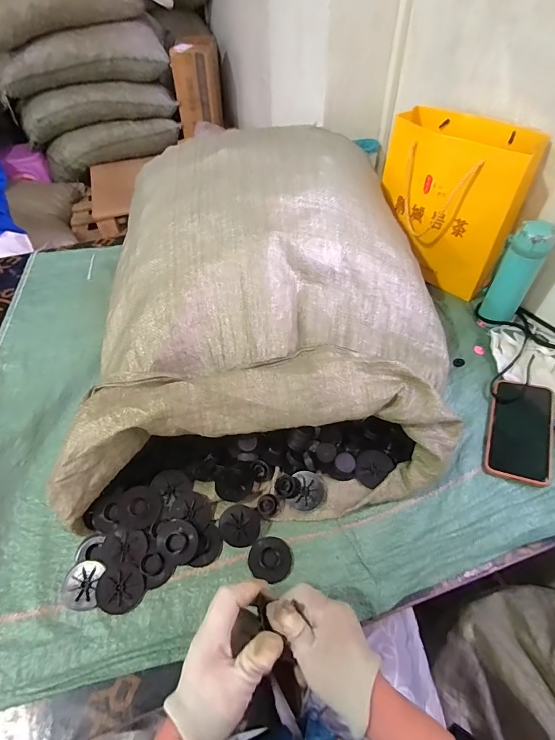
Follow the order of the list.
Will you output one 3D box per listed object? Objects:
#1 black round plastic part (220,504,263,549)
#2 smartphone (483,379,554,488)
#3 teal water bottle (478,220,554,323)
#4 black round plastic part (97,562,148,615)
[{"bbox_3d":[-0.046,0.194,0.477,0.052,0.014,0.047,17,71,-1],"label":"black round plastic part"},{"bbox_3d":[0.352,0.082,0.553,0.077,0.016,0.161,19,53,16],"label":"smartphone"},{"bbox_3d":[0.397,-0.155,0.643,0.063,0.173,0.058,30,57,23],"label":"teal water bottle"},{"bbox_3d":[-0.181,0.252,0.444,0.050,0.011,0.050,3,60,-6],"label":"black round plastic part"}]

